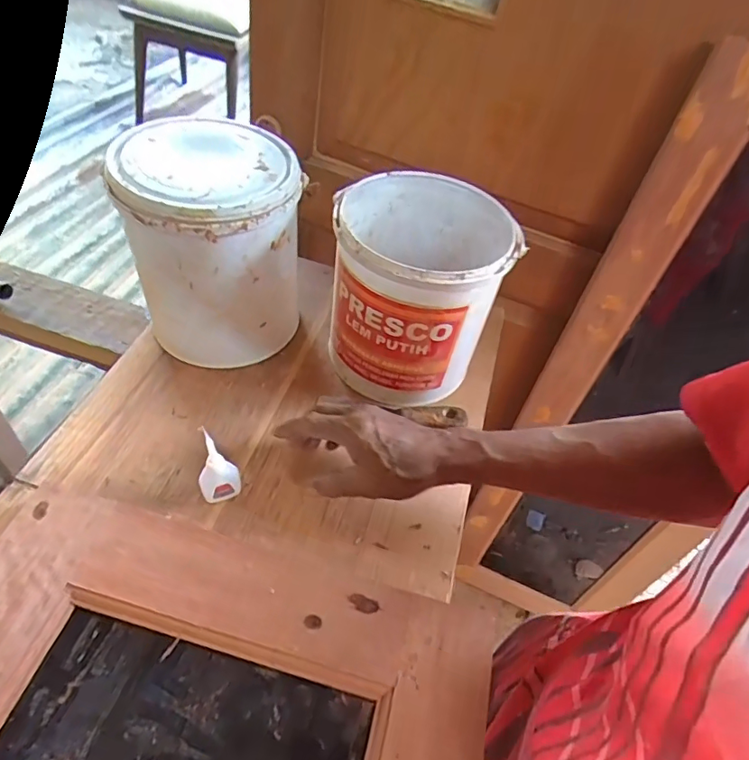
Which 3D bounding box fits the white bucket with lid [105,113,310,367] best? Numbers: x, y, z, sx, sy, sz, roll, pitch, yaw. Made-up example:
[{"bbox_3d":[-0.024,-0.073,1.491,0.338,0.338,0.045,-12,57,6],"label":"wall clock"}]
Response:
[{"bbox_3d":[-0.172,-0.146,0.557,0.174,0.202,0.169,-8,52,-17],"label":"white bucket with lid"}]

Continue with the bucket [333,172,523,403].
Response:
[{"bbox_3d":[0.042,-0.099,0.565,0.180,0.186,0.181,11,49,-1],"label":"bucket"}]

